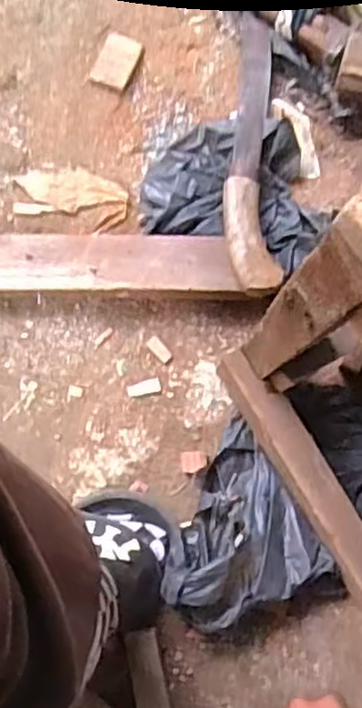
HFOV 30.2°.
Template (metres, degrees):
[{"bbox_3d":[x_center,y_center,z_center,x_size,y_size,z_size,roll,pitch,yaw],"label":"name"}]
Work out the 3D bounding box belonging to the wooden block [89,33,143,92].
[{"bbox_3d":[-0.069,-0.314,0.726,0.042,0.014,0.060,20,78,3],"label":"wooden block"}]

